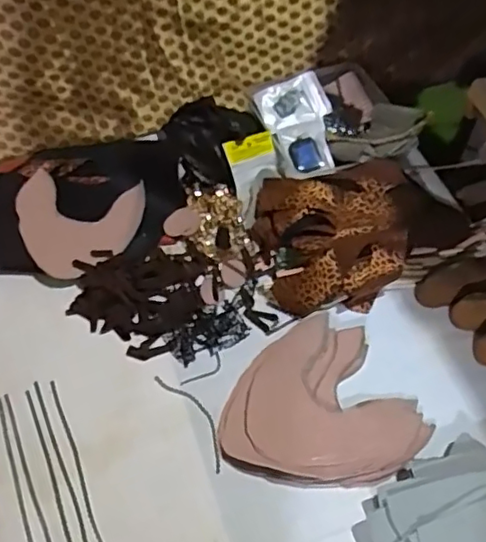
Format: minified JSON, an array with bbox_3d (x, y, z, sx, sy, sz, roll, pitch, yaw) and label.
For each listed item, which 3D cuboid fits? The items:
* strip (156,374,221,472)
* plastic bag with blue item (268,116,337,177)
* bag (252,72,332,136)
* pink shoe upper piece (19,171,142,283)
[{"bbox_3d":[-0.054,0.165,0.685,0.029,0.008,0.130,-30,61,-21],"label":"strip"},{"bbox_3d":[0.083,-0.172,0.856,0.081,0.020,0.090,-11,77,-6],"label":"plastic bag with blue item"},{"bbox_3d":[0.074,-0.249,0.897,0.105,0.013,0.074,-22,80,-8],"label":"bag"},{"bbox_3d":[-0.222,-0.062,0.798,0.155,0.025,0.153,9,55,5],"label":"pink shoe upper piece"}]

